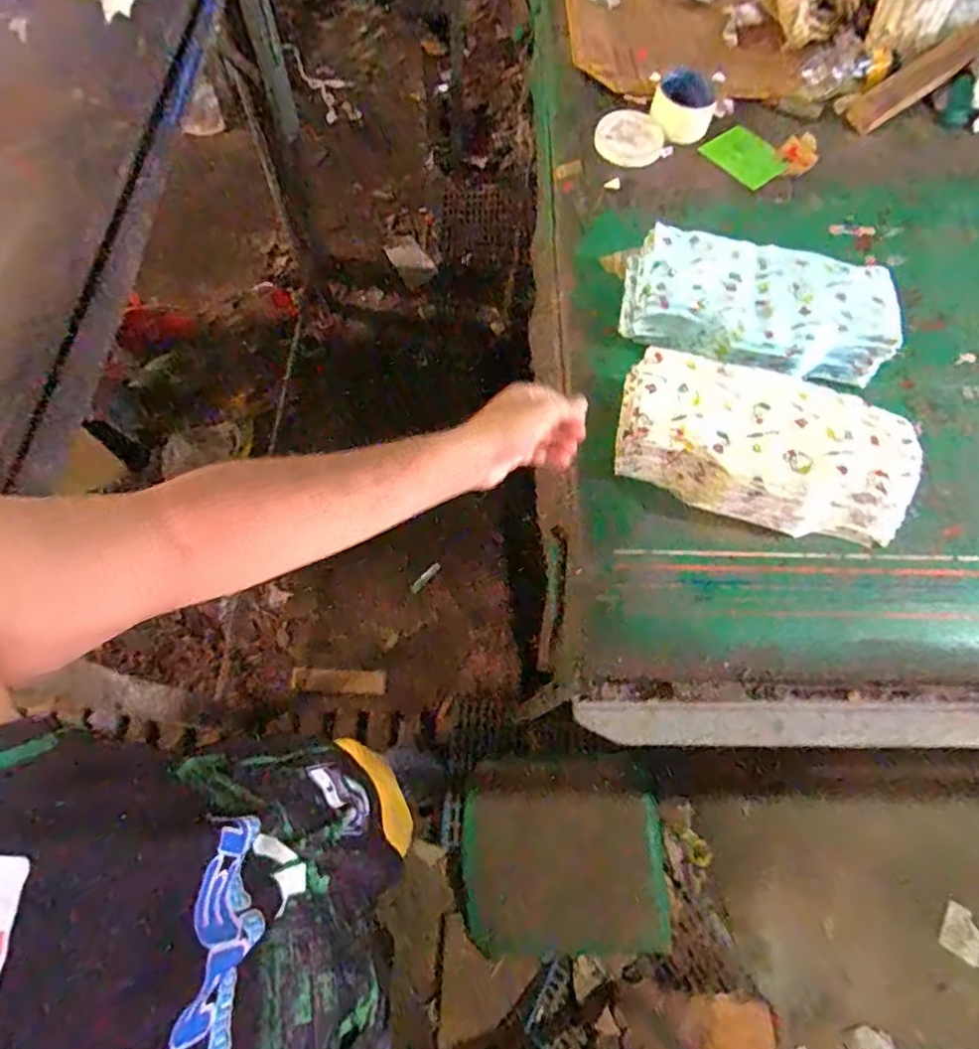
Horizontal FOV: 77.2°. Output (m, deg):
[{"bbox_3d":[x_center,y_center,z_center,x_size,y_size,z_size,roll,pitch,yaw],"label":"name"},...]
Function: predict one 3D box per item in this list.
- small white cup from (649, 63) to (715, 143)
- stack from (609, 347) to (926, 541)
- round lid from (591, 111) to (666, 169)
[{"bbox_3d":[0.266,-0.576,0.839,0.083,0.050,0.066,26,69,8],"label":"small white cup"},{"bbox_3d":[0.287,-0.081,0.652,0.302,0.070,0.151,16,70,4],"label":"stack"},{"bbox_3d":[0.194,-0.538,0.851,0.093,0.017,0.090,8,67,1],"label":"round lid"}]

